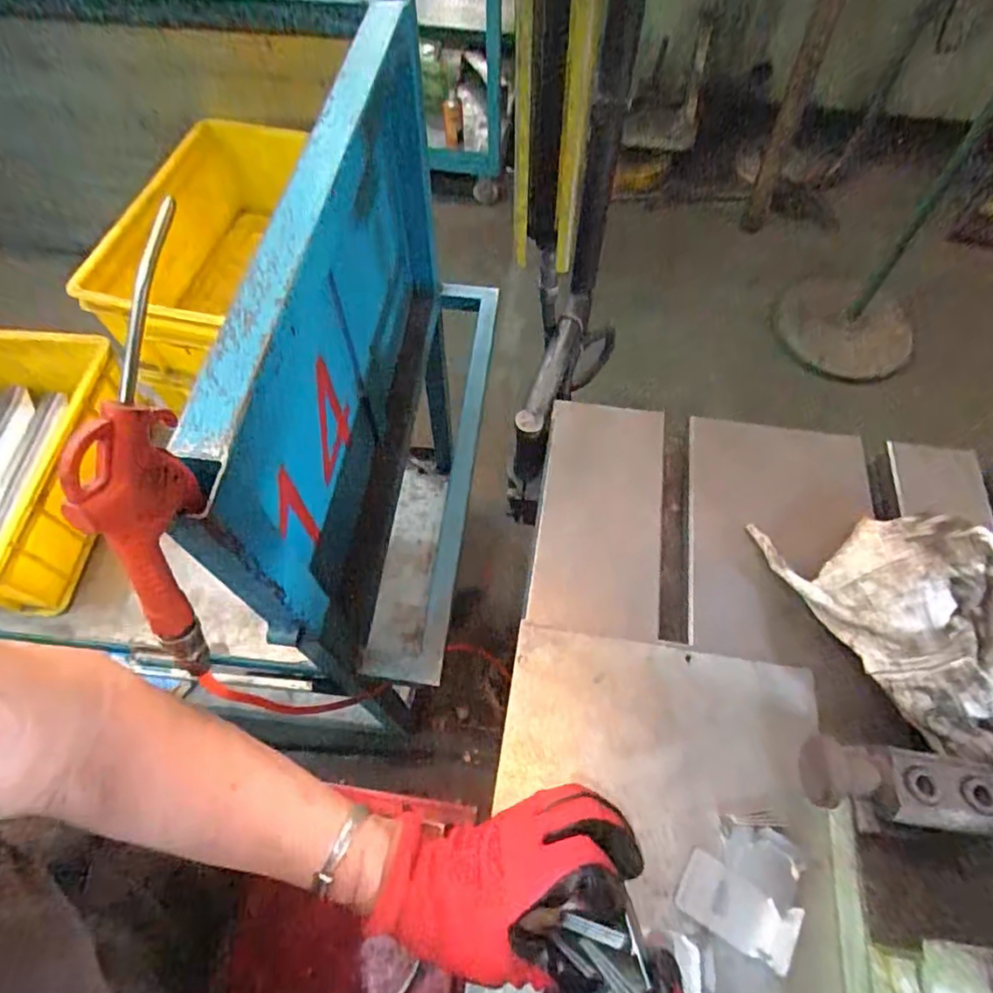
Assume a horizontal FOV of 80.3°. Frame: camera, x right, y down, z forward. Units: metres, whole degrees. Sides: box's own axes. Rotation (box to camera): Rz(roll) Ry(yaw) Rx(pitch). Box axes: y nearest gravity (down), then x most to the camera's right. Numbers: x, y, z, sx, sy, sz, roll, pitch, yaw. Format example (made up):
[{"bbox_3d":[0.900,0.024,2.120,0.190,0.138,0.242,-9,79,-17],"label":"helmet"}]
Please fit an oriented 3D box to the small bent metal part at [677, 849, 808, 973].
[{"bbox_3d":[0.145,0.249,0.355,0.063,0.020,0.035,28,64,14],"label":"small bent metal part"}]

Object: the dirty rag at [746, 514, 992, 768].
[{"bbox_3d":[0.321,0.080,0.428,0.153,0.052,0.222,-24,64,-13],"label":"dirty rag"}]

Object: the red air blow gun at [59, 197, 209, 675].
[{"bbox_3d":[-0.179,0.003,0.296,0.028,0.261,0.060,13,28,7],"label":"red air blow gun"}]

